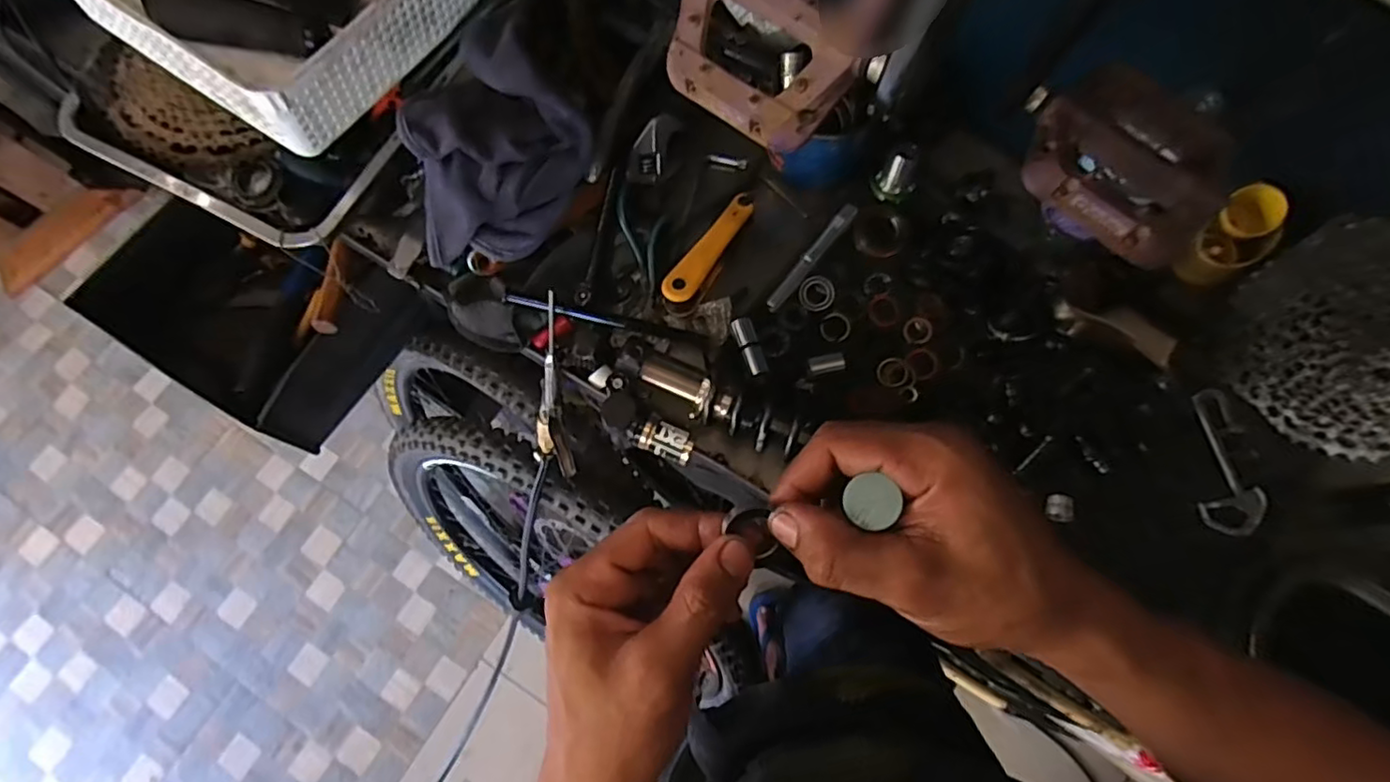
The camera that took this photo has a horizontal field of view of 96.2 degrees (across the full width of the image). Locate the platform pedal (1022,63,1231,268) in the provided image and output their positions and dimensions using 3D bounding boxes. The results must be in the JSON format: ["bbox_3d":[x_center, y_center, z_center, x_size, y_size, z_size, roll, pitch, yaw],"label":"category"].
[{"bbox_3d":[0.230,-0.123,0.329,0.096,0.026,0.109,41,78,11],"label":"platform pedal"}]

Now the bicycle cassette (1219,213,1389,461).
[{"bbox_3d":[0.536,-0.032,0.480,0.198,0.193,0.057,45,46,14],"label":"bicycle cassette"}]

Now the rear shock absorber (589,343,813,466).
[{"bbox_3d":[0.005,0.025,0.530,0.197,0.053,0.084,20,75,6],"label":"rear shock absorber"}]

